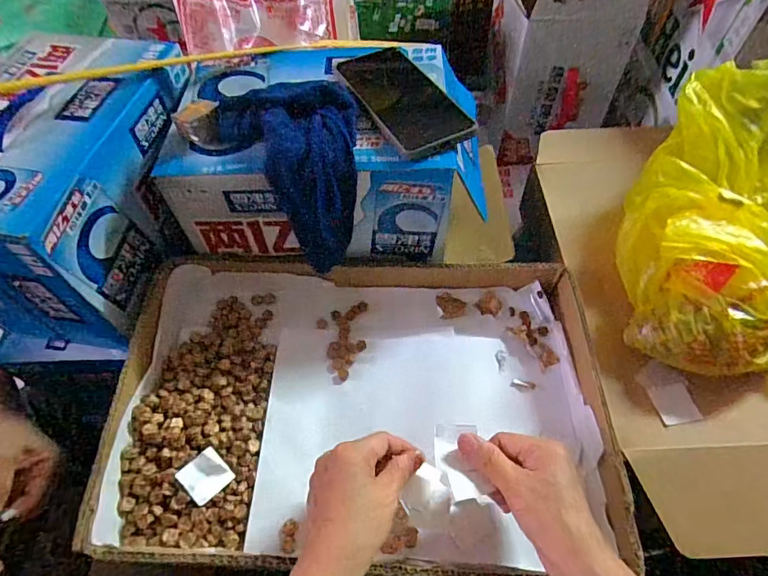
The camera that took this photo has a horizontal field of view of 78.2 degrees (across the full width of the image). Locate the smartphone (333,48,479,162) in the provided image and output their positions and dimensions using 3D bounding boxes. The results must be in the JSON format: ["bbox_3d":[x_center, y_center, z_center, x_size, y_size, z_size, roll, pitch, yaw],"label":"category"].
[{"bbox_3d":[0.015,-0.190,0.459,0.076,0.015,0.167,-22,58,-12],"label":"smartphone"}]

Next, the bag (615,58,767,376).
[{"bbox_3d":[0.345,-0.070,0.452,0.206,0.124,0.300,11,58,9],"label":"bag"}]

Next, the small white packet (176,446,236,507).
[{"bbox_3d":[-0.150,0.159,0.399,0.036,0.005,0.035,-39,88,-32],"label":"small white packet"}]

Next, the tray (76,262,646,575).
[{"bbox_3d":[-0.020,0.099,0.451,0.429,0.063,0.297,-1,56,2],"label":"tray"}]

